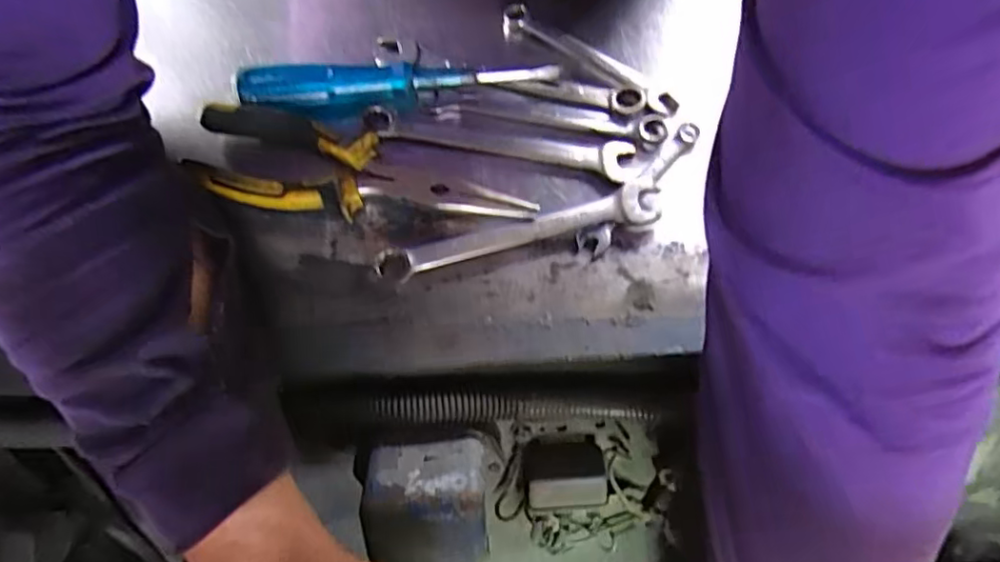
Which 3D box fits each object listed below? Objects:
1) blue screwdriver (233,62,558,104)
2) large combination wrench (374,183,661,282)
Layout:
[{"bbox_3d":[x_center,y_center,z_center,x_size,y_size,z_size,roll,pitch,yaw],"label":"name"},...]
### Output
[{"bbox_3d":[-0.061,-0.124,0.360,0.187,0.021,0.023,-9,70,-5],"label":"blue screwdriver"},{"bbox_3d":[0.011,-0.028,0.344,0.165,0.013,0.025,-13,70,-6],"label":"large combination wrench"}]

